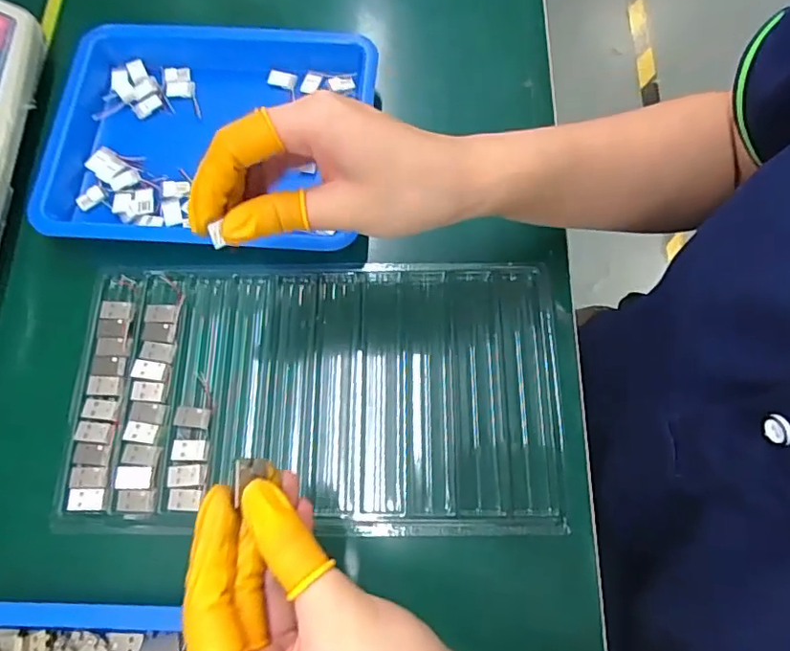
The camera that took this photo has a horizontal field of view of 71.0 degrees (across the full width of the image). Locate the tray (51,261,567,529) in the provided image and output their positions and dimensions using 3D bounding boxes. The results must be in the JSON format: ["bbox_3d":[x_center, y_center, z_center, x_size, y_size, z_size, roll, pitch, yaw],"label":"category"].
[{"bbox_3d":[-0.046,0.039,0.339,0.288,0.024,0.161,0,70,-1],"label":"tray"}]

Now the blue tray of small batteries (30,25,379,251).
[{"bbox_3d":[-0.135,-0.131,0.386,0.222,0.032,0.169,5,70,0],"label":"blue tray of small batteries"}]

